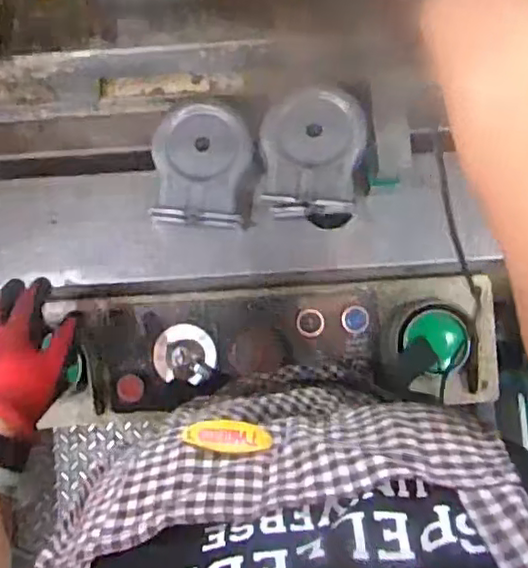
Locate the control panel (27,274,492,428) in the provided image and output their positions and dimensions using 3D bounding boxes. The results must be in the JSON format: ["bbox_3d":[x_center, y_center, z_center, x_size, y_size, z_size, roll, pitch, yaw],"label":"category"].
[{"bbox_3d":[0.025,0.070,0.699,0.451,0.060,0.137,-4,81,2],"label":"control panel"}]

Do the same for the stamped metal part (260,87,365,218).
[{"bbox_3d":[0.045,-0.122,0.606,0.091,0.026,0.120,3,82,1],"label":"stamped metal part"}]

